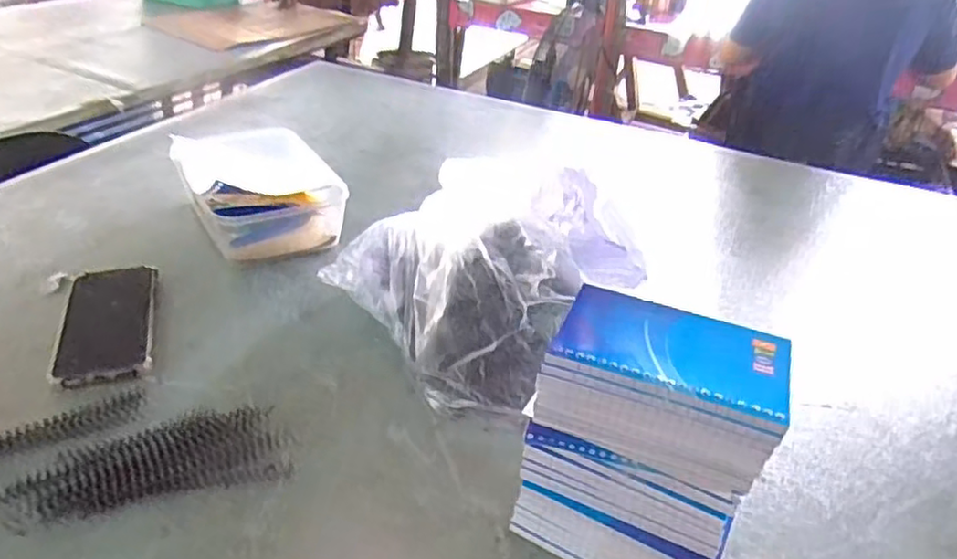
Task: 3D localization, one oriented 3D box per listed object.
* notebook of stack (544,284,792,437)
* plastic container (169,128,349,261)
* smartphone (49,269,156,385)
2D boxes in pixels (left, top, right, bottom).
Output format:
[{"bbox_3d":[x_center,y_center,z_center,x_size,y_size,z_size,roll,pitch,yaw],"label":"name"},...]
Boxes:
[{"bbox_3d":[0.114,0.040,0.392,0.128,0.008,0.081,17,36,17],"label":"notebook of stack"},{"bbox_3d":[-0.273,-0.115,0.834,0.171,0.078,0.222,-16,38,-29],"label":"plastic container"},{"bbox_3d":[-0.358,0.038,0.646,0.081,0.013,0.183,-8,35,-19],"label":"smartphone"}]

